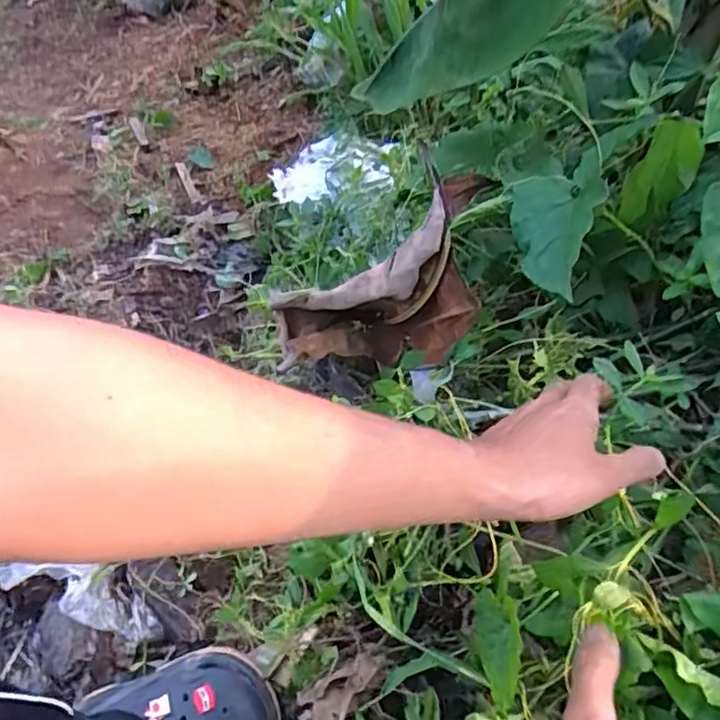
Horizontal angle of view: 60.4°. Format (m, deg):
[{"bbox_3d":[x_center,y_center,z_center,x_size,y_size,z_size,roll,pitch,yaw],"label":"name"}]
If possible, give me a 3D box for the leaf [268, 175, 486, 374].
[{"bbox_3d":[0.021,-0.061,0.676,0.292,0.115,0.127,-27,41,34],"label":"leaf"}]

